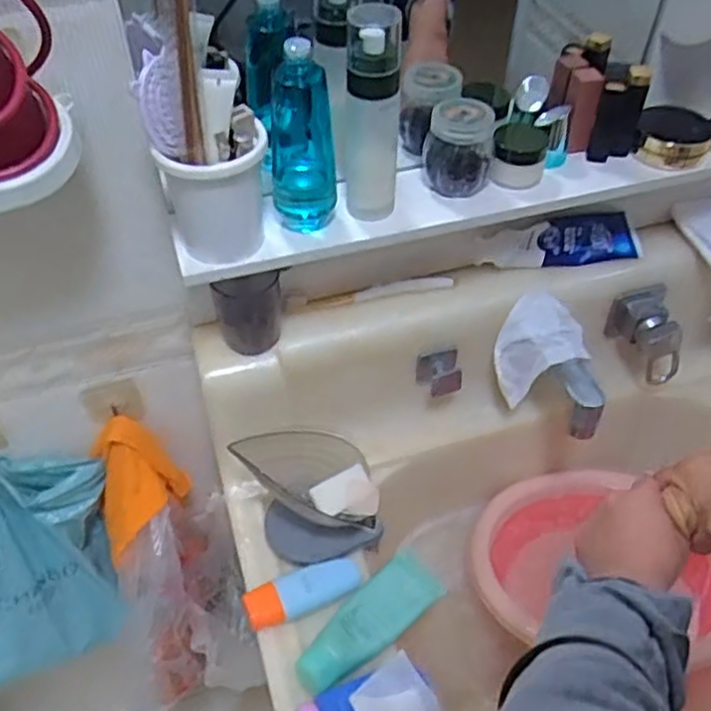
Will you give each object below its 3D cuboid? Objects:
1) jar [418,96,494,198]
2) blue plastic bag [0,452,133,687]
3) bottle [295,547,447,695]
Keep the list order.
[{"bbox_3d":[0.093,-0.191,0.659,0.057,0.074,0.057,0,48,0],"label":"jar"},{"bbox_3d":[-0.395,0.265,0.842,0.273,0.280,0.106,-31,55,-25],"label":"blue plastic bag"},{"bbox_3d":[0.013,0.244,0.672,0.052,0.031,0.173,35,41,27],"label":"bottle"}]

